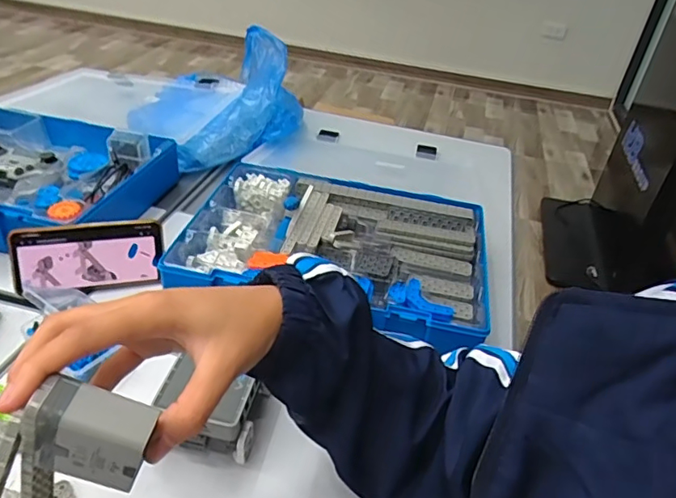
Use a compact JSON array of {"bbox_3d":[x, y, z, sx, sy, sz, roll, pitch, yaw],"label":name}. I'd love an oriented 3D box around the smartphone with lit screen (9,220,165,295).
[{"bbox_3d":[-0.291,0.009,0.610,0.160,0.077,0.009,-5,11,-20],"label":"smartphone with lit screen"}]

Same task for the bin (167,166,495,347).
[{"bbox_3d":[-0.001,-0.002,0.654,0.361,0.049,0.262,11,37,7],"label":"bin"}]

